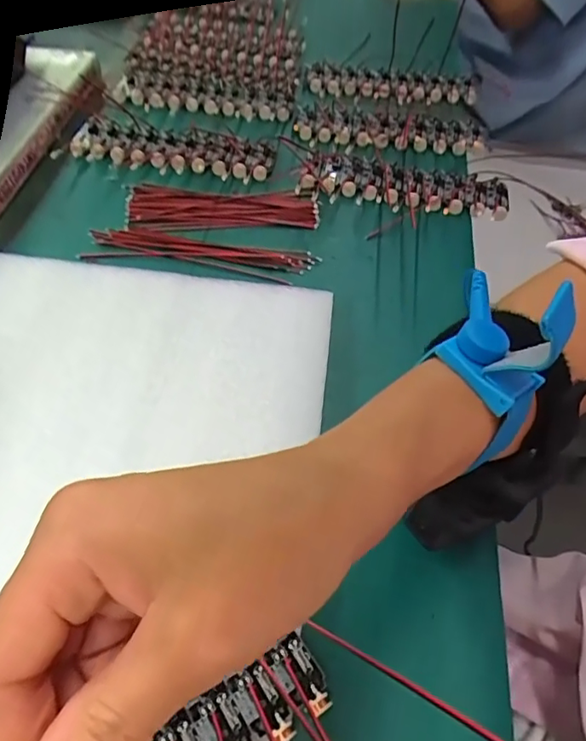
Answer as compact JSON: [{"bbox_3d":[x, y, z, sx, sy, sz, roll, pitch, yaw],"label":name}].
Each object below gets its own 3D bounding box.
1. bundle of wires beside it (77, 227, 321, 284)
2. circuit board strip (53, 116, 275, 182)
[{"bbox_3d":[-0.061,-0.078,0.361,0.148,0.014,0.032,6,53,4],"label":"bundle of wires beside it"},{"bbox_3d":[-0.096,-0.174,0.424,0.158,0.012,0.069,8,53,8],"label":"circuit board strip"}]

